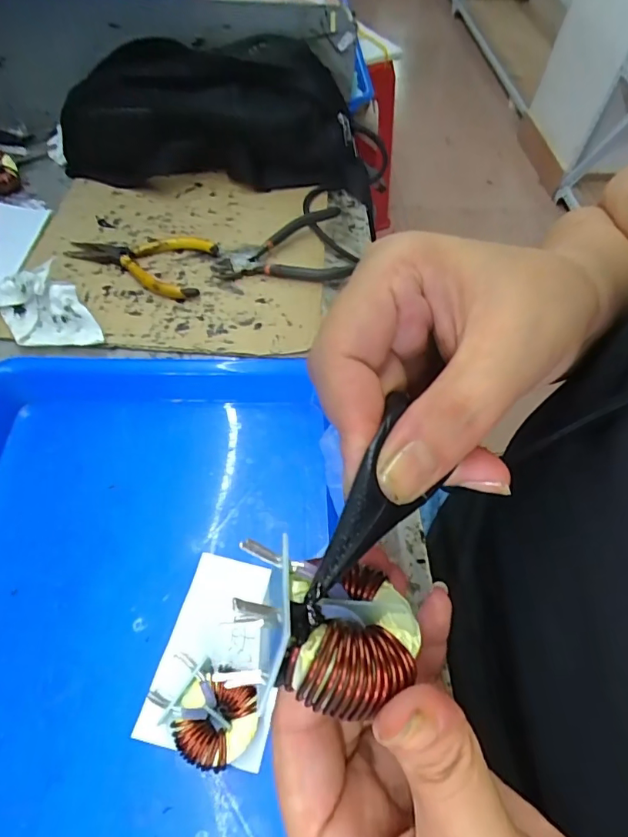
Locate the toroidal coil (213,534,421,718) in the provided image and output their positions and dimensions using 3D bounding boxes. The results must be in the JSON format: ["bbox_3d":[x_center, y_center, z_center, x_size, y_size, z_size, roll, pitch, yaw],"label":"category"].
[{"bbox_3d":[0.003,0.051,0.122,0.045,0.024,0.037,11,58,3],"label":"toroidal coil"}]

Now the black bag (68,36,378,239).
[{"bbox_3d":[-0.084,-0.287,0.459,0.290,0.087,0.109,9,57,2],"label":"black bag"}]

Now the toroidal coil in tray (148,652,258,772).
[{"bbox_3d":[-0.051,0.140,0.234,0.047,0.028,0.038,34,61,16],"label":"toroidal coil in tray"}]

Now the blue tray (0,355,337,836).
[{"bbox_3d":[-0.113,0.105,0.254,0.250,0.029,0.325,0,58,-4],"label":"blue tray"}]

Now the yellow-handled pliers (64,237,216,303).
[{"bbox_3d":[-0.144,-0.141,0.415,0.125,0.011,0.067,22,59,10],"label":"yellow-handled pliers"}]

